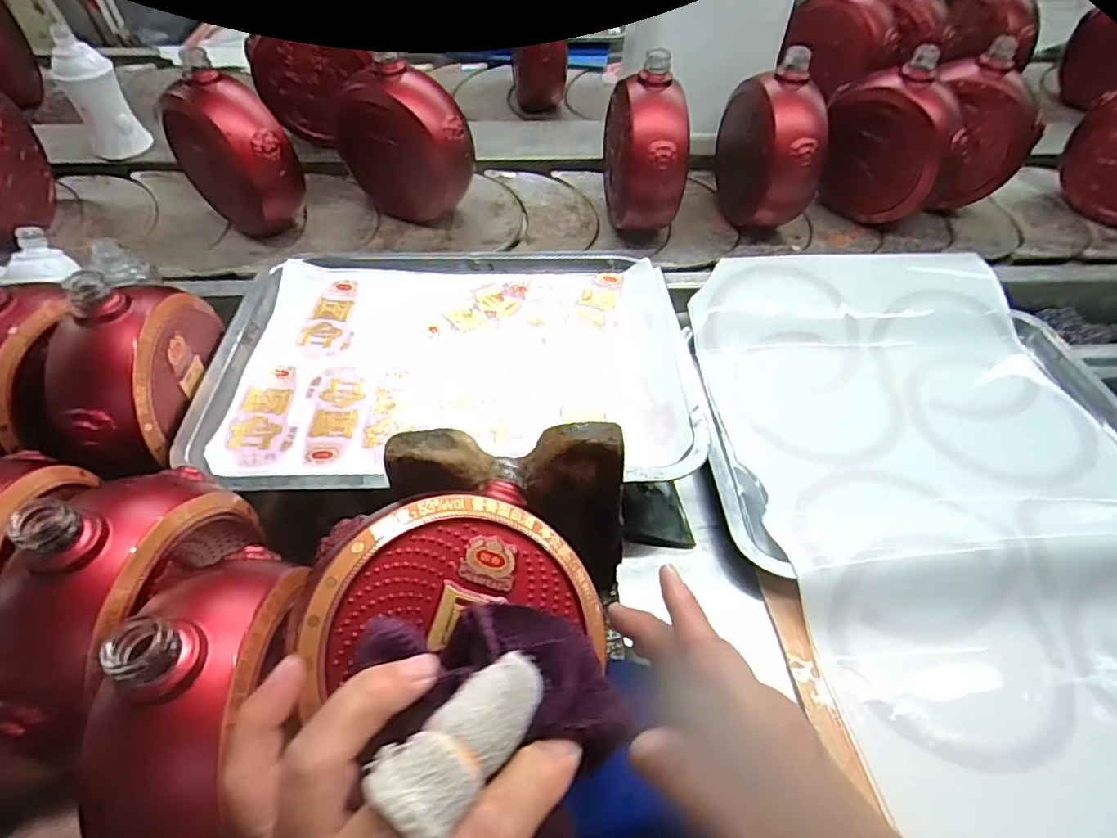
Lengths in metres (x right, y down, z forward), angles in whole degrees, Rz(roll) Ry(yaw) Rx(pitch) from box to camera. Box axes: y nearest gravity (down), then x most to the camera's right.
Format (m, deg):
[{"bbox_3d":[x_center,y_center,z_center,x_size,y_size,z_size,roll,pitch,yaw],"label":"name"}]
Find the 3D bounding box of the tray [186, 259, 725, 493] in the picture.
[{"bbox_3d":[-0.077,-0.052,0.459,0.342,0.034,0.250,-2,52,-3],"label":"tray"}]

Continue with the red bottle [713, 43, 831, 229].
[{"bbox_3d":[0.212,-0.269,0.600,0.056,0.149,0.134,-6,53,-7],"label":"red bottle"}]

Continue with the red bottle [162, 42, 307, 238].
[{"bbox_3d":[-0.308,-0.248,0.573,0.116,0.144,0.065,31,57,21],"label":"red bottle"}]

